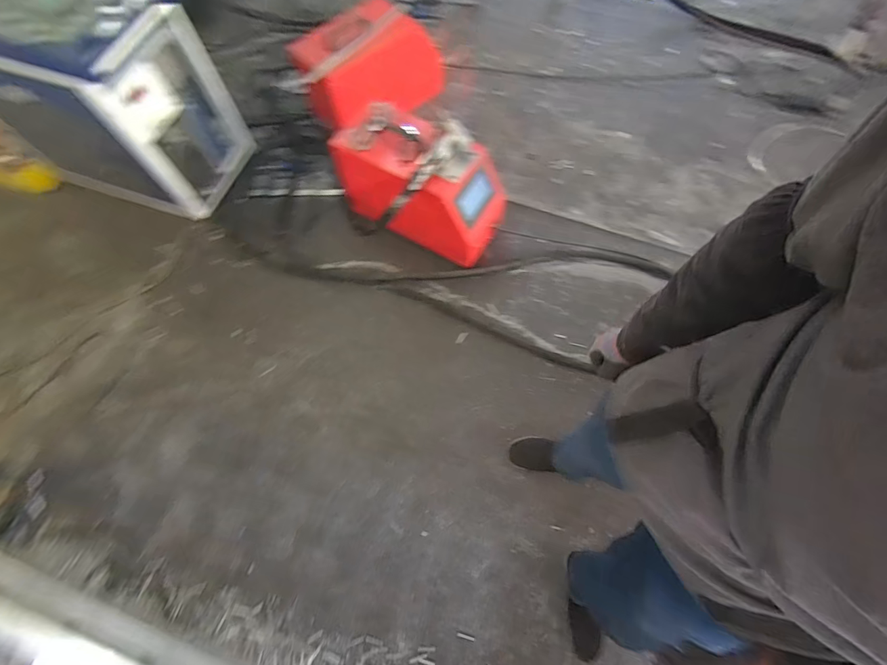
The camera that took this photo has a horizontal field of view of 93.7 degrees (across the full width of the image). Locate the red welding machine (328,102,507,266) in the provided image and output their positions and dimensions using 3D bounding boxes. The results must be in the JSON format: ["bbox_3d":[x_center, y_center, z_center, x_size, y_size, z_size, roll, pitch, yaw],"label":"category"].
[{"bbox_3d":[-0.091,-0.508,1.482,0.567,0.390,0.319,25,71,11],"label":"red welding machine"}]

